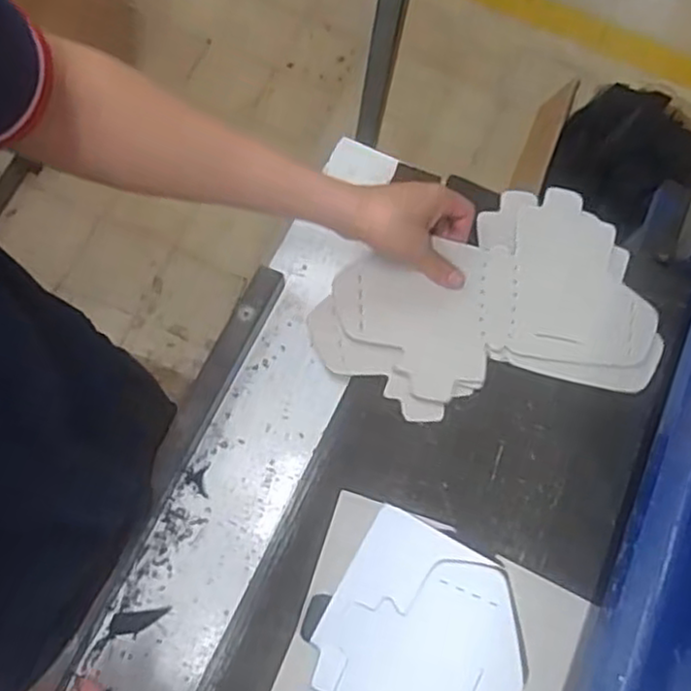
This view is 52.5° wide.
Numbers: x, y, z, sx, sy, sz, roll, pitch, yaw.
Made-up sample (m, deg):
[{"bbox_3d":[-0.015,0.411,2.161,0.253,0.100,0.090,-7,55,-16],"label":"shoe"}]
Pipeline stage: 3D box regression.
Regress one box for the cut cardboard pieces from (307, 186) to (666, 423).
[{"bbox_3d":[0.134,-0.017,0.639,0.284,0.020,0.203,-28,83,-9],"label":"cut cardboard pieces"}]

